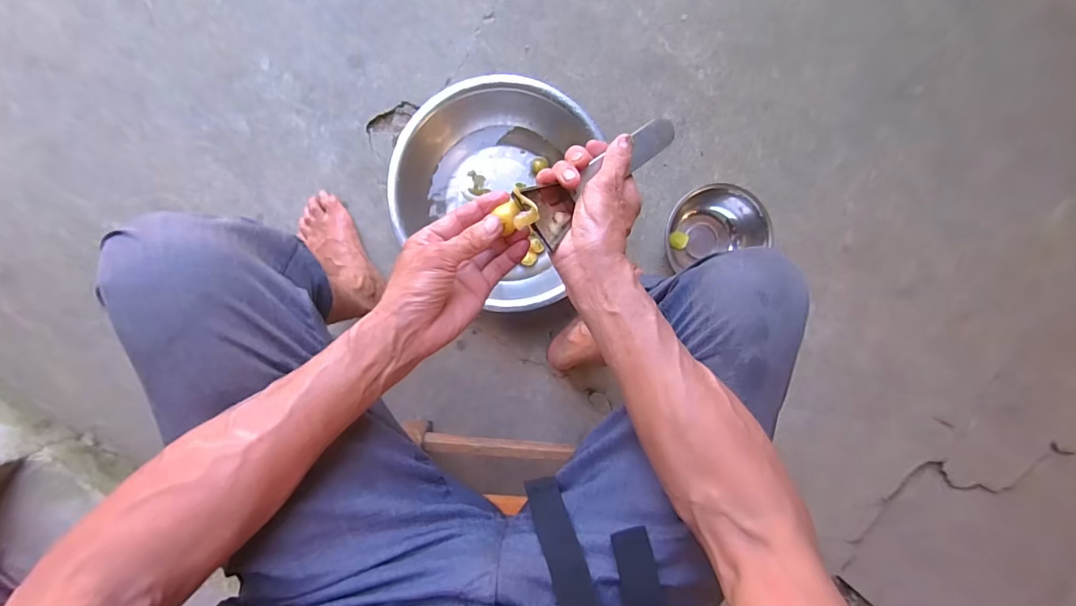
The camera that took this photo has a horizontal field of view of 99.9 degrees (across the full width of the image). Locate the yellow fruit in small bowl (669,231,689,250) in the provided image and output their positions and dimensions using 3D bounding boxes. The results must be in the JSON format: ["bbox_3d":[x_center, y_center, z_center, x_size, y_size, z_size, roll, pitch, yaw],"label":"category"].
[{"bbox_3d":[0.257,-0.115,0.836,0.034,0.026,0.030,7,92,-6],"label":"yellow fruit in small bowl"}]

